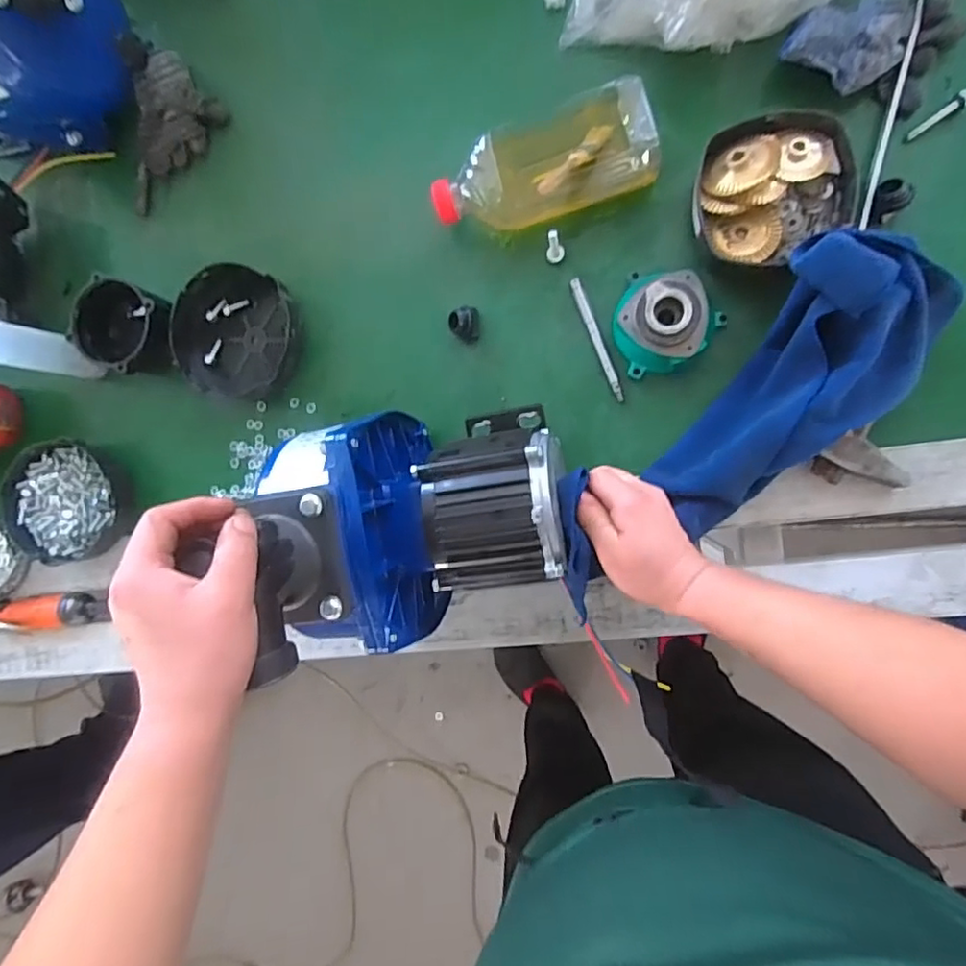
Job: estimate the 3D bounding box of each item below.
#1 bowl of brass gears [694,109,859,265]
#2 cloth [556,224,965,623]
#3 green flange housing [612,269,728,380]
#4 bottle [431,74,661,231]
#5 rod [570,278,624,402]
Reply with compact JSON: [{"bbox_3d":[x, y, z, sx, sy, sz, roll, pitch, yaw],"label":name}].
[{"bbox_3d":[0.271,-0.269,0.568,0.134,0.052,0.123,0,90,10],"label":"bowl of brass gears"},{"bbox_3d":[0.236,-0.057,0.534,0.398,0.129,0.149,-41,83,7],"label":"cloth"},{"bbox_3d":[0.182,-0.165,0.590,0.107,0.046,0.104,-20,86,9],"label":"green flange housing"},{"bbox_3d":[0.056,-0.318,0.600,0.220,0.069,0.100,-16,87,9],"label":"bottle"},{"bbox_3d":[0.118,-0.147,0.620,0.010,0.005,0.134,-21,86,9],"label":"rod"}]

